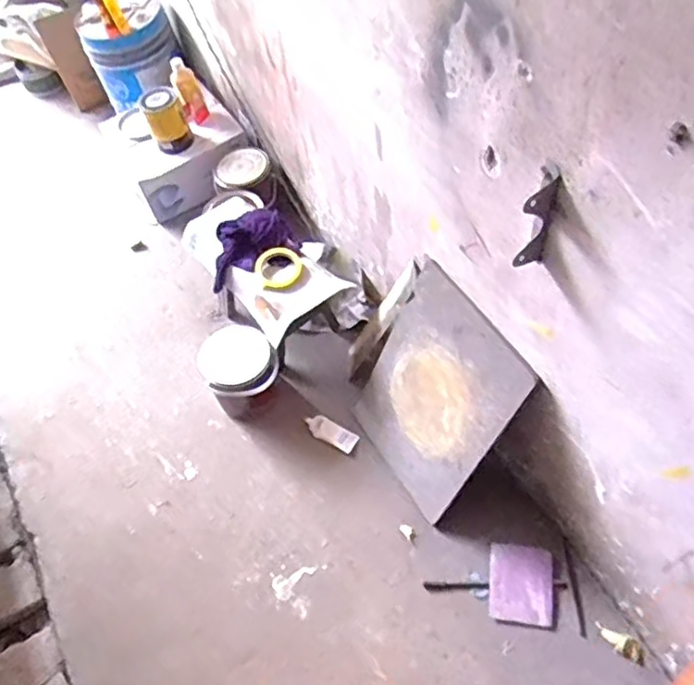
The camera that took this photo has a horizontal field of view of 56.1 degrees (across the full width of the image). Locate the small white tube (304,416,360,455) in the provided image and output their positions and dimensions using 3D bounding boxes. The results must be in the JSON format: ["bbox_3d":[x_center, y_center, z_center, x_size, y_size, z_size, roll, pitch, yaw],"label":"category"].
[{"bbox_3d":[-0.036,0.200,1.452,0.127,0.017,0.048,26,61,21],"label":"small white tube"}]

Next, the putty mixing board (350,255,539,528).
[{"bbox_3d":[0.165,0.105,1.255,0.018,0.431,0.322,-10,49,-34],"label":"putty mixing board"}]

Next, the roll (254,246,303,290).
[{"bbox_3d":[-0.148,-0.162,1.414,0.098,0.013,0.093,1,79,-4],"label":"roll"}]

